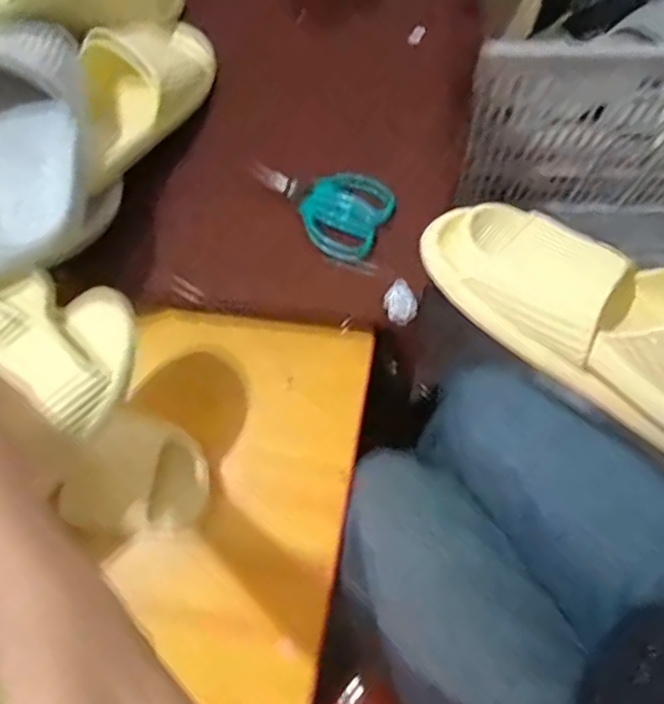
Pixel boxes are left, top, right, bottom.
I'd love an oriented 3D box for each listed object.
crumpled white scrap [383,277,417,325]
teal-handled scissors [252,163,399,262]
[{"bbox_3d":[0.064,-0.048,0.568,0.029,0.018,0.041,-20,96,-1],"label":"crumpled white scrap"},{"bbox_3d":[-0.015,-0.152,0.602,0.142,0.016,0.090,26,75,10],"label":"teal-handled scissors"}]

